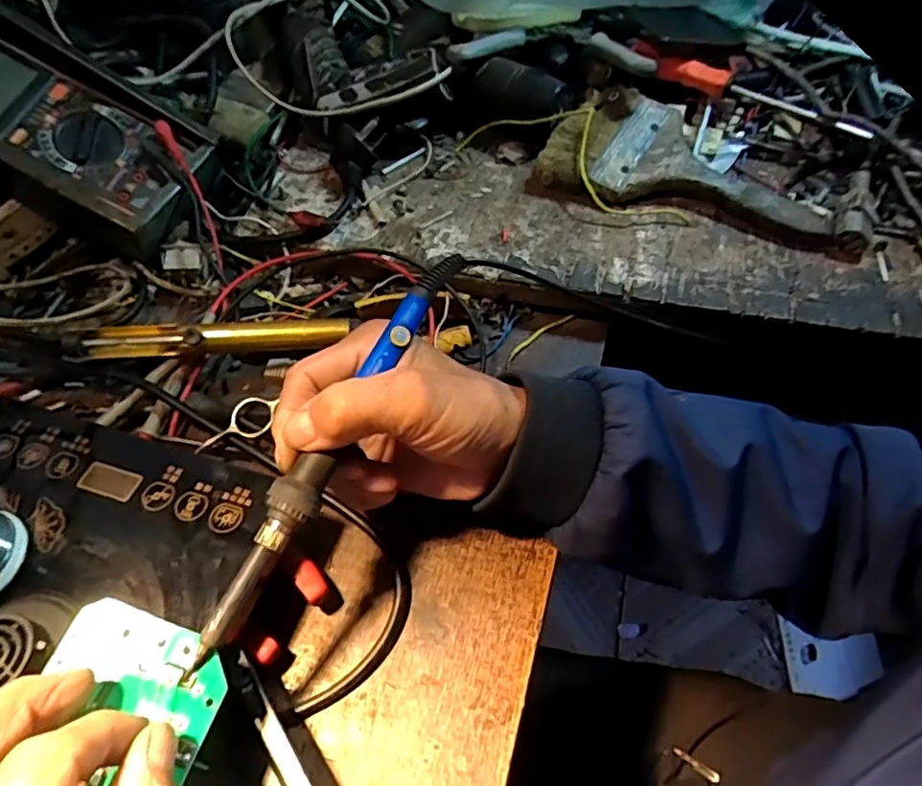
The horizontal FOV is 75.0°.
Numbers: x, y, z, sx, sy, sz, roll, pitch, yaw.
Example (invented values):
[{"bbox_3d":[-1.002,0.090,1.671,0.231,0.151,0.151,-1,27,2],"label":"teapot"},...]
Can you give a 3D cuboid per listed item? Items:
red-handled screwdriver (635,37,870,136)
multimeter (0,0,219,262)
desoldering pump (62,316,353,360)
[{"bbox_3d":[0.225,-0.232,0.469,0.191,0.020,0.033,21,60,2],"label":"red-handled screwdriver"},{"bbox_3d":[-0.288,-0.190,0.420,0.205,0.036,0.110,31,66,-8],"label":"multimeter"},{"bbox_3d":[-0.157,-0.036,0.376,0.166,0.020,0.018,-6,57,0],"label":"desoldering pump"}]

